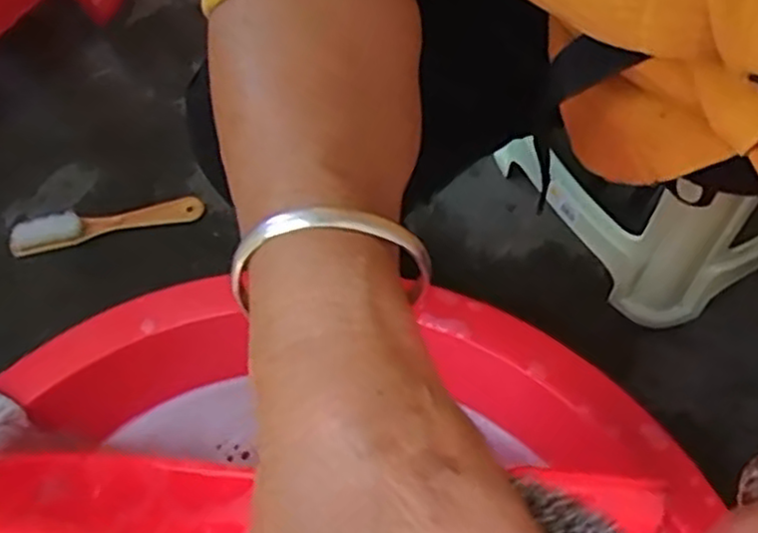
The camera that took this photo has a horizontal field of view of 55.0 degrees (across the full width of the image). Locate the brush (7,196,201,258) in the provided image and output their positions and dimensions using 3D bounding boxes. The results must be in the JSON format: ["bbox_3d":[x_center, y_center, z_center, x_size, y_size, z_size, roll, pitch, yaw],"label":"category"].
[{"bbox_3d":[-0.305,-0.052,0.817,0.204,0.038,0.040,-17,62,-5],"label":"brush"}]

